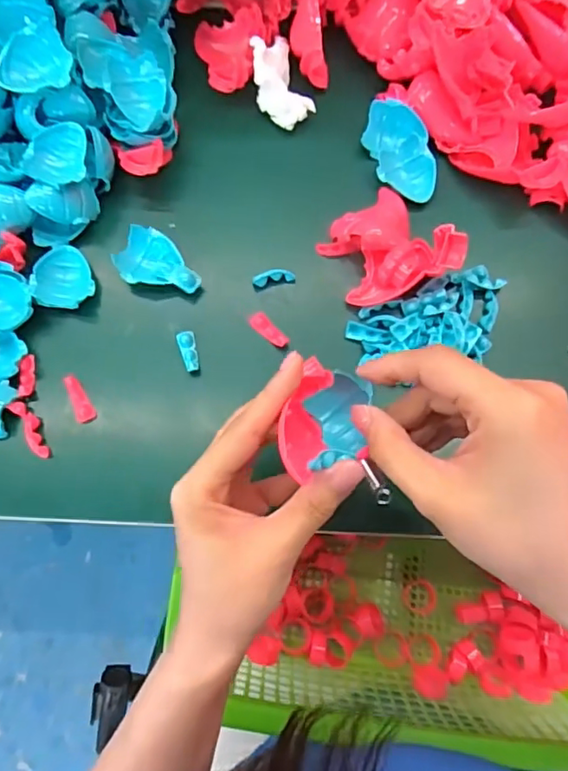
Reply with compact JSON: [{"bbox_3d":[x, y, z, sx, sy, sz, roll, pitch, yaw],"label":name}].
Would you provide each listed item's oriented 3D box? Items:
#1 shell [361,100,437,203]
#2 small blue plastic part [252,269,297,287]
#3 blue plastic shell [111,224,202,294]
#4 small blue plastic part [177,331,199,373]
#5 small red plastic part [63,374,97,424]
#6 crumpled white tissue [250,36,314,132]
[{"bbox_3d":[0.083,-0.165,0.395,0.042,0.013,0.075,-17,76,-5],"label":"shell"},{"bbox_3d":[-0.007,-0.073,0.382,0.028,0.006,0.010,-11,75,-3],"label":"small blue plastic part"},{"bbox_3d":[-0.082,-0.080,0.378,0.055,0.018,0.038,26,76,7],"label":"blue plastic shell"},{"bbox_3d":[-0.062,-0.022,0.366,0.010,0.007,0.028,-13,75,-4],"label":"small blue plastic part"},{"bbox_3d":[-0.130,0.009,0.356,0.012,0.010,0.031,-28,77,-7],"label":"small red plastic part"},{"bbox_3d":[-0.005,-0.220,0.401,0.035,0.024,0.065,-19,76,-5],"label":"crumpled white tissue"}]

